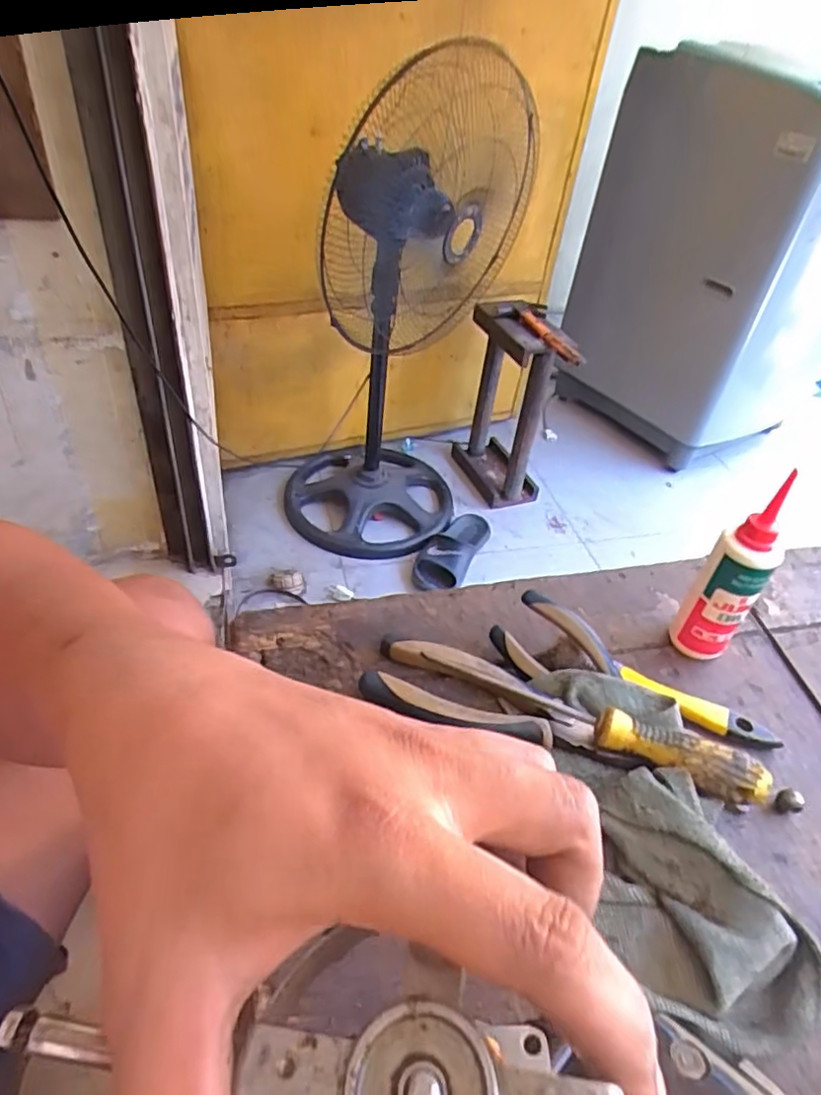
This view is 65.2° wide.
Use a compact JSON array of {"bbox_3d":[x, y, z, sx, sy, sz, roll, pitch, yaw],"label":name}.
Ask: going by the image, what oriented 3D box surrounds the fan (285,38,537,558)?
[{"bbox_3d":[-0.036,-0.416,1.303,0.411,0.911,0.506,1,42,-6],"label":"fan"}]

